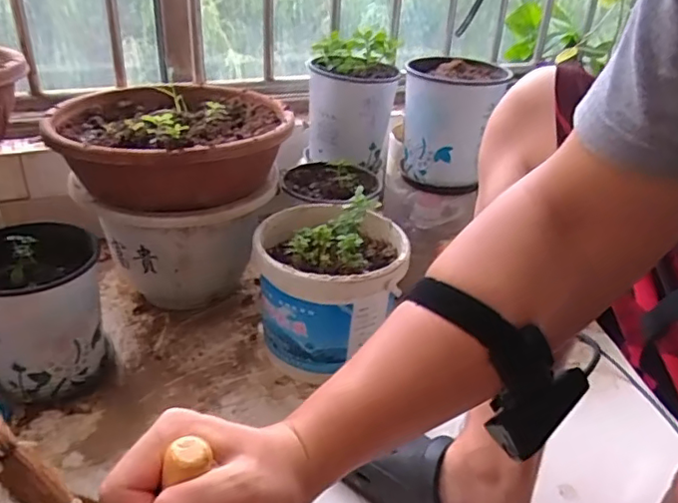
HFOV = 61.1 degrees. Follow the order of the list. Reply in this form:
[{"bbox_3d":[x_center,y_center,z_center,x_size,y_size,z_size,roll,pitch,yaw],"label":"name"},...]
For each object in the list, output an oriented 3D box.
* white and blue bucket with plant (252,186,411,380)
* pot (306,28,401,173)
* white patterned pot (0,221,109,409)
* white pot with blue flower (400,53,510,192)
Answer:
[{"bbox_3d":[-0.014,0.049,0.793,0.185,0.211,0.193,4,30,0],"label":"white and blue bucket with plant"},{"bbox_3d":[0.017,-0.256,0.979,0.144,0.192,0.169,9,31,8],"label":"pot"},{"bbox_3d":[-0.368,0.078,0.708,0.137,0.186,0.132,3,30,-2],"label":"white patterned pot"},{"bbox_3d":[0.172,-0.202,0.918,0.136,0.174,0.126,3,30,-2],"label":"white pot with blue flower"}]

